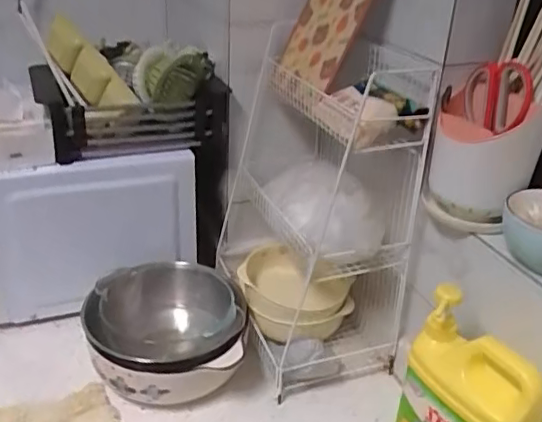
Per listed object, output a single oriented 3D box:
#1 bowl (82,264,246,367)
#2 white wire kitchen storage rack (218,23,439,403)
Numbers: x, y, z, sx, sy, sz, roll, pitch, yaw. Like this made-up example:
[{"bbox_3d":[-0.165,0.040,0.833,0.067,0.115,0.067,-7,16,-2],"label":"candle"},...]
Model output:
[{"bbox_3d":[-0.154,0.170,0.839,0.208,0.104,0.226,2,28,-1],"label":"bowl"},{"bbox_3d":[0.053,-0.038,0.905,0.213,0.436,0.440,-3,29,-11],"label":"white wire kitchen storage rack"}]

